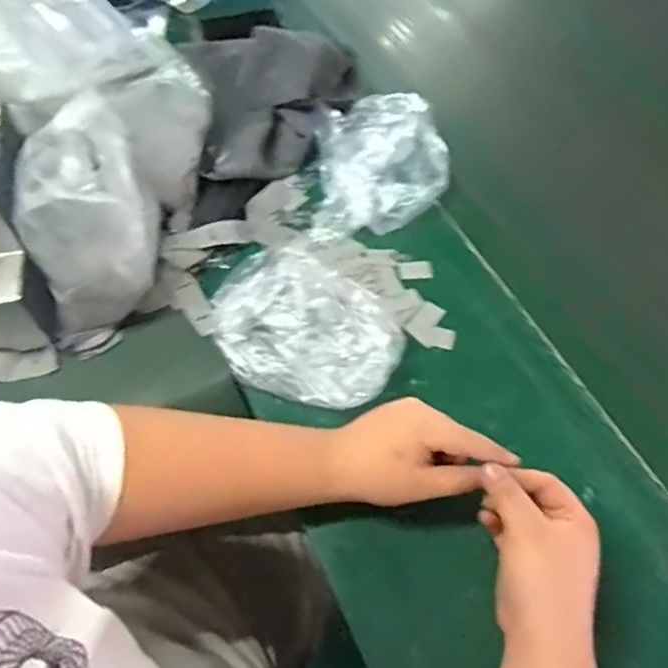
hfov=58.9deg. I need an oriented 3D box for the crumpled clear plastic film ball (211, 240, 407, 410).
[{"bbox_3d":[-0.028,-0.008,0.553,0.186,0.040,0.133,28,60,15],"label":"crumpled clear plastic film ball"}]

